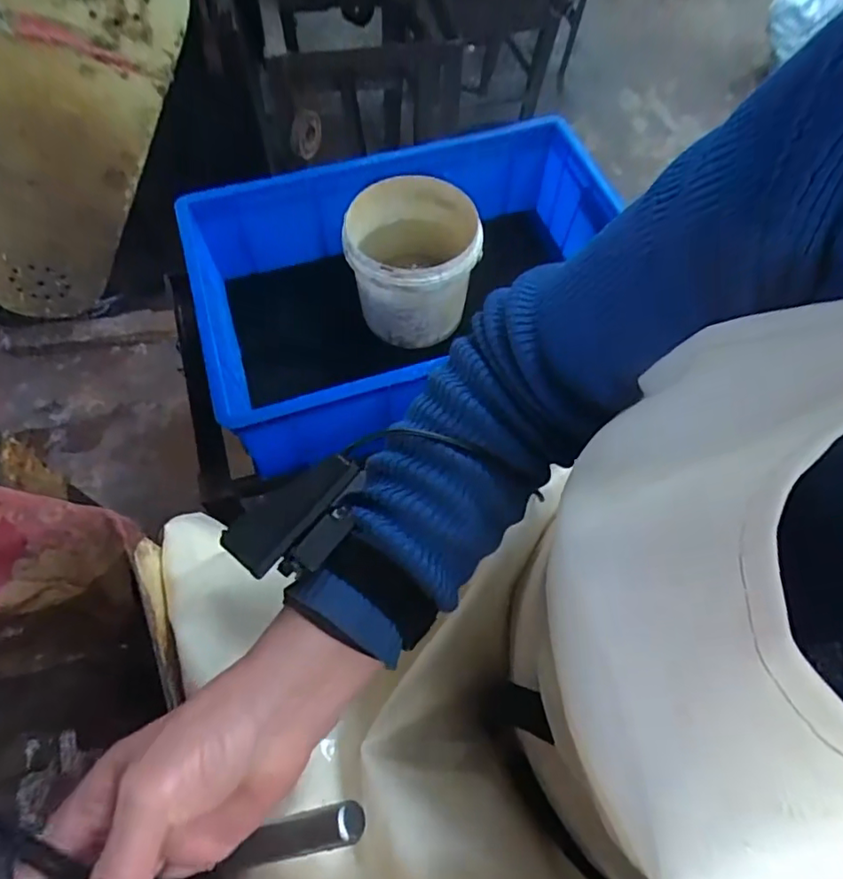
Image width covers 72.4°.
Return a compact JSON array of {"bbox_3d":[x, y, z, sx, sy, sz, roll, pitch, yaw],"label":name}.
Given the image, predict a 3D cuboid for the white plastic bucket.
[{"bbox_3d":[-0.014,-0.217,0.727,0.151,0.148,0.158,-3,63,-5],"label":"white plastic bucket"}]

